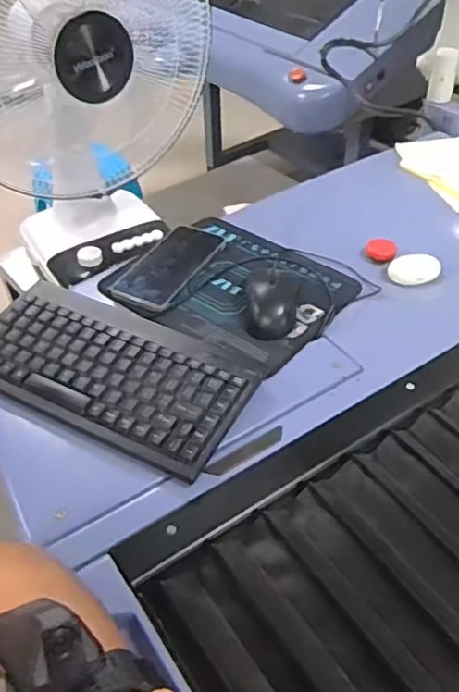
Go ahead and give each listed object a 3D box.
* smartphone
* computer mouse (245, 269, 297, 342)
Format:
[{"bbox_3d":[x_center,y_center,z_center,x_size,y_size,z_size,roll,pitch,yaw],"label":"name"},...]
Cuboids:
[{"bbox_3d":[-0.072,-0.102,0.750,0.077,0.013,0.165,21,48,21],"label":"smartphone"},{"bbox_3d":[0.047,-0.051,0.685,0.058,0.035,0.093,2,44,3],"label":"computer mouse"}]

